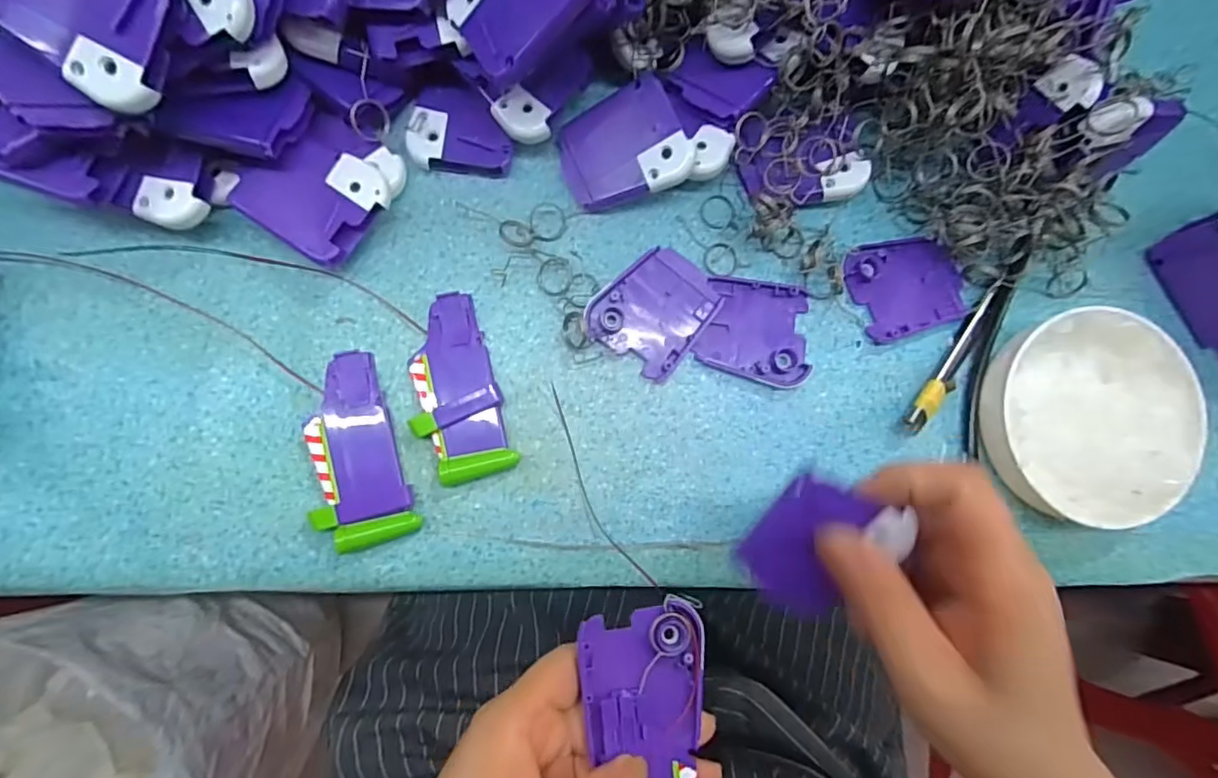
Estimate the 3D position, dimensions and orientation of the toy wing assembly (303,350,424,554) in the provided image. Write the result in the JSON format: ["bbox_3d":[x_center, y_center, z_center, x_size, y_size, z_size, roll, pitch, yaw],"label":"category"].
[{"bbox_3d":[-0.121,0.029,0.272,0.040,0.013,0.089,-17,87,-6],"label":"toy wing assembly"}]

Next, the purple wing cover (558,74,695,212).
[{"bbox_3d":[0.006,-0.119,0.291,0.061,0.010,0.051,-26,90,18],"label":"purple wing cover"}]

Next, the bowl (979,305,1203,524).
[{"bbox_3d":[0.242,0.015,0.294,0.099,0.027,0.104,0,85,-5],"label":"bowl"}]

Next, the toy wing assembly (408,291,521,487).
[{"bbox_3d":[-0.075,0.000,0.281,0.040,0.013,0.087,-17,87,-6],"label":"toy wing assembly"}]

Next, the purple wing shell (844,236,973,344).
[{"bbox_3d":[0.159,-0.055,0.308,0.059,0.006,0.052,-19,87,-7],"label":"purple wing shell"}]

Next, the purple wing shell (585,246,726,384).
[{"bbox_3d":[0.024,-0.041,0.296,0.051,0.007,0.061,39,83,-1],"label":"purple wing shell"}]

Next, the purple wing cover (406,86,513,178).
[{"bbox_3d":[-0.074,-0.130,0.295,0.049,0.013,0.041,4,85,-5],"label":"purple wing cover"}]

